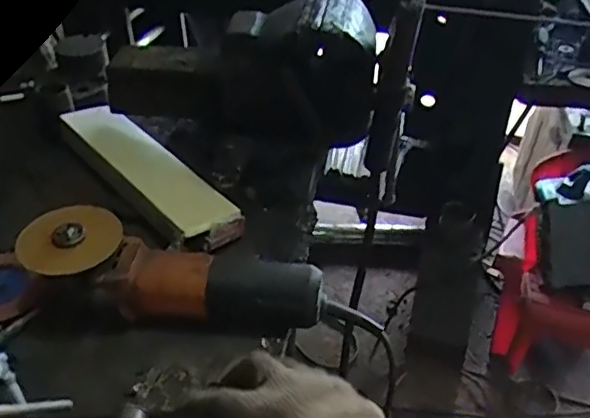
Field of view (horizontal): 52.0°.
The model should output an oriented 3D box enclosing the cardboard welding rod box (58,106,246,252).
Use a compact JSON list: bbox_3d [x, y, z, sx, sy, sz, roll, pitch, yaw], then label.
[{"bbox_3d":[-0.184,-0.048,0.740,0.083,0.040,0.300,-30,49,-31],"label":"cardboard welding rod box"}]

